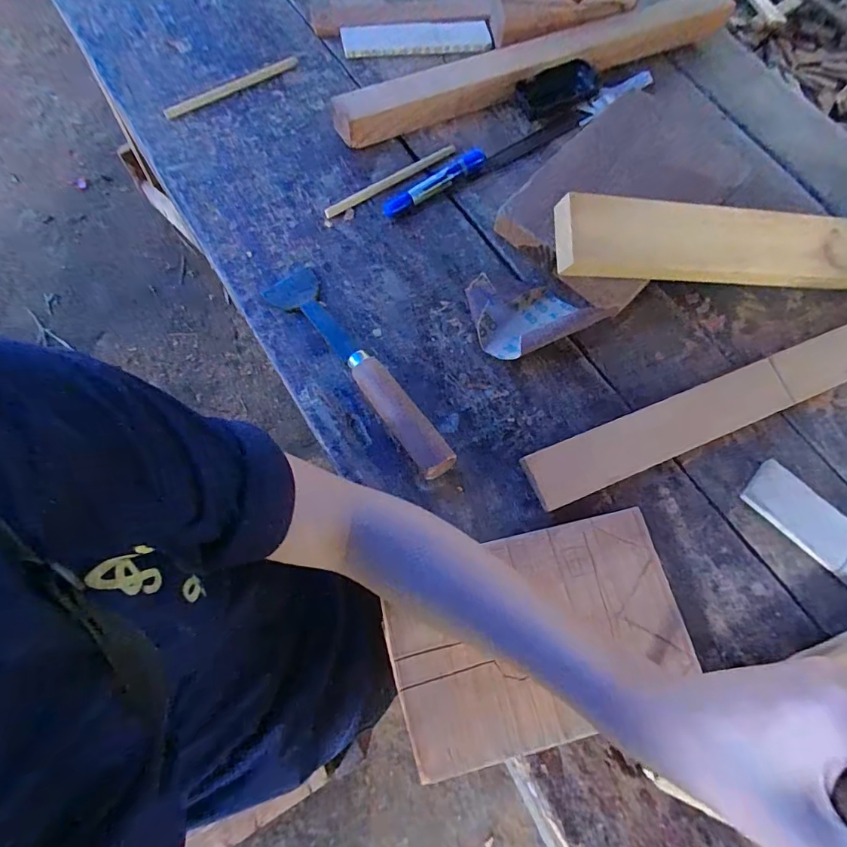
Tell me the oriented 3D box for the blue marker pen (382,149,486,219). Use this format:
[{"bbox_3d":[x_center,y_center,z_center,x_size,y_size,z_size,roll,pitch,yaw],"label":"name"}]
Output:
[{"bbox_3d":[0.016,-0.271,0.540,0.139,0.013,0.022,-34,75,-13],"label":"blue marker pen"}]

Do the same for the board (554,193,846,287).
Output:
[{"bbox_3d":[0.327,-0.173,0.467,0.414,0.023,0.071,-1,103,-11],"label":"board"}]

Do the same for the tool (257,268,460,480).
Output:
[{"bbox_3d":[-0.064,-0.058,0.453,0.053,0.038,0.267,-38,76,-14],"label":"tool"}]

